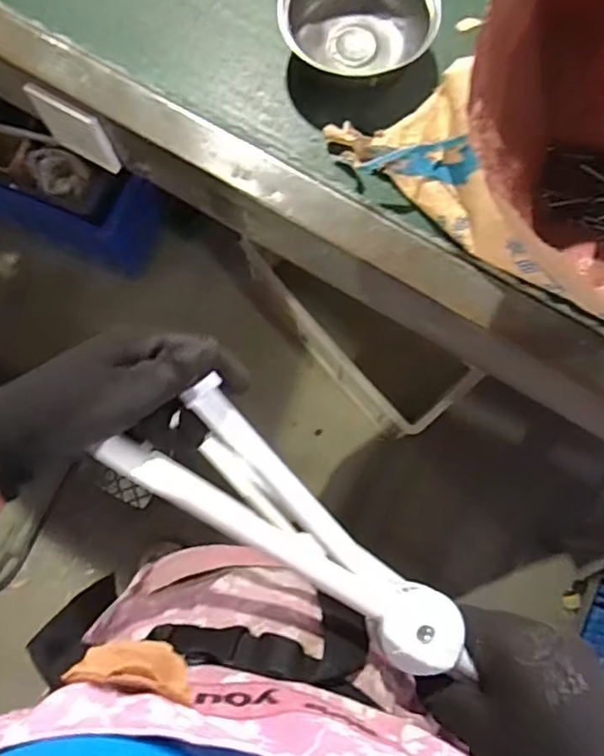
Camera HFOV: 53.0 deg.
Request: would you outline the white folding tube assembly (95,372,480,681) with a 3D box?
[{"bbox_3d":[-0.002,0.087,0.356,0.226,0.028,0.067,36,80,4],"label":"white folding tube assembly"}]

